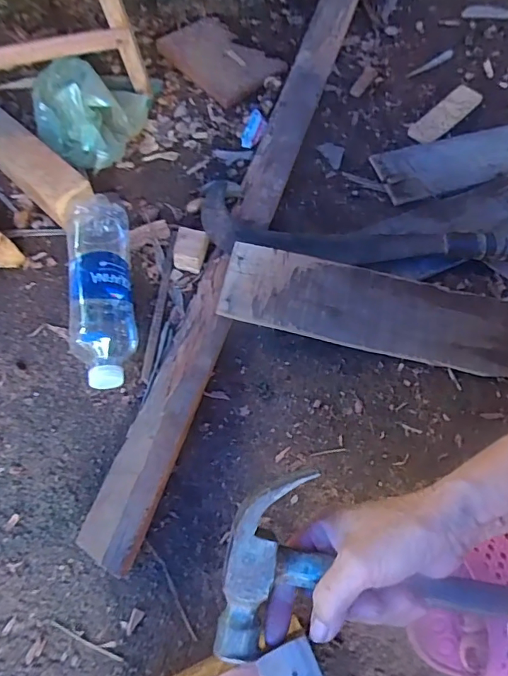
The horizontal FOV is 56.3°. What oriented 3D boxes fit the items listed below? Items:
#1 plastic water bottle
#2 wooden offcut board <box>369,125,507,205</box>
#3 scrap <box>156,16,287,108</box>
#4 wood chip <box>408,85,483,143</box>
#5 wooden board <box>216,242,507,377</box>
[{"bbox_3d":[-0.160,-0.053,0.499,0.063,0.063,0.216,-10,66,-4],"label":"plastic water bottle"},{"bbox_3d":[0.319,-0.240,0.609,0.333,0.021,0.085,-15,67,-6],"label":"wooden offcut board"},{"bbox_3d":[-0.048,-0.399,0.673,0.112,0.012,0.151,-40,77,-16],"label":"scrap"},{"bbox_3d":[0.262,-0.303,0.645,0.134,0.010,0.042,-42,72,-17],"label":"wood chip"},{"bbox_3d":[0.136,-0.028,0.493,0.334,0.010,0.090,11,71,-1],"label":"wooden board"}]

